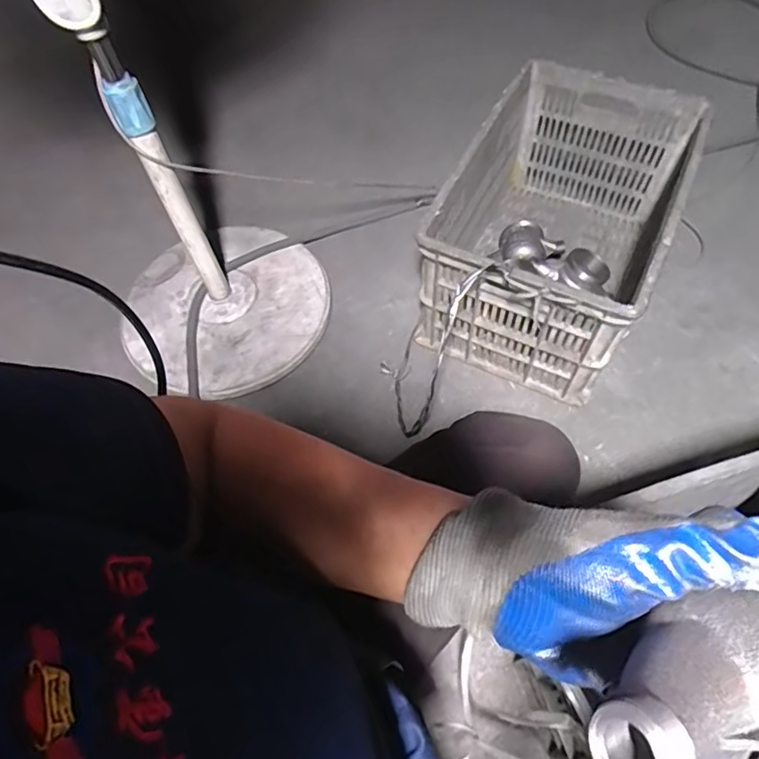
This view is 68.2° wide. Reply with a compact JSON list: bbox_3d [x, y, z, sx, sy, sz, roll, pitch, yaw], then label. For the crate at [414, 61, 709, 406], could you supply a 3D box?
[{"bbox_3d":[0.291,-0.247,0.944,0.314,0.264,0.476,22,65,14],"label":"crate"}]

